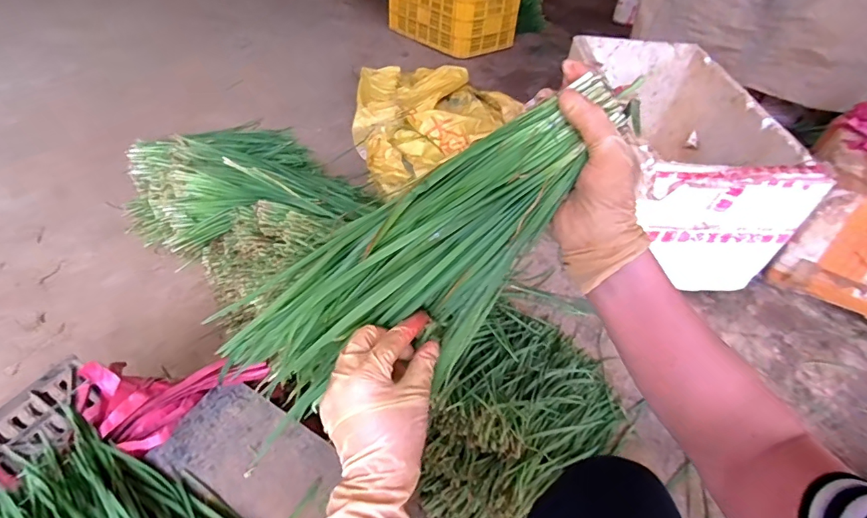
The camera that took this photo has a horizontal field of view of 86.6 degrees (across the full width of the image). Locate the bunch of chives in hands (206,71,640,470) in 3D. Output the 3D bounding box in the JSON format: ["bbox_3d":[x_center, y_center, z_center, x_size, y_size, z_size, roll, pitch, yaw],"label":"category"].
[{"bbox_3d":[-0.006,0.013,0.366,0.369,0.113,0.089,-34,46,16],"label":"bunch of chives in hands"}]

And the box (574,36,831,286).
[{"bbox_3d":[0.585,-0.295,1.226,0.390,0.314,0.691,-1,44,-4],"label":"box"}]

